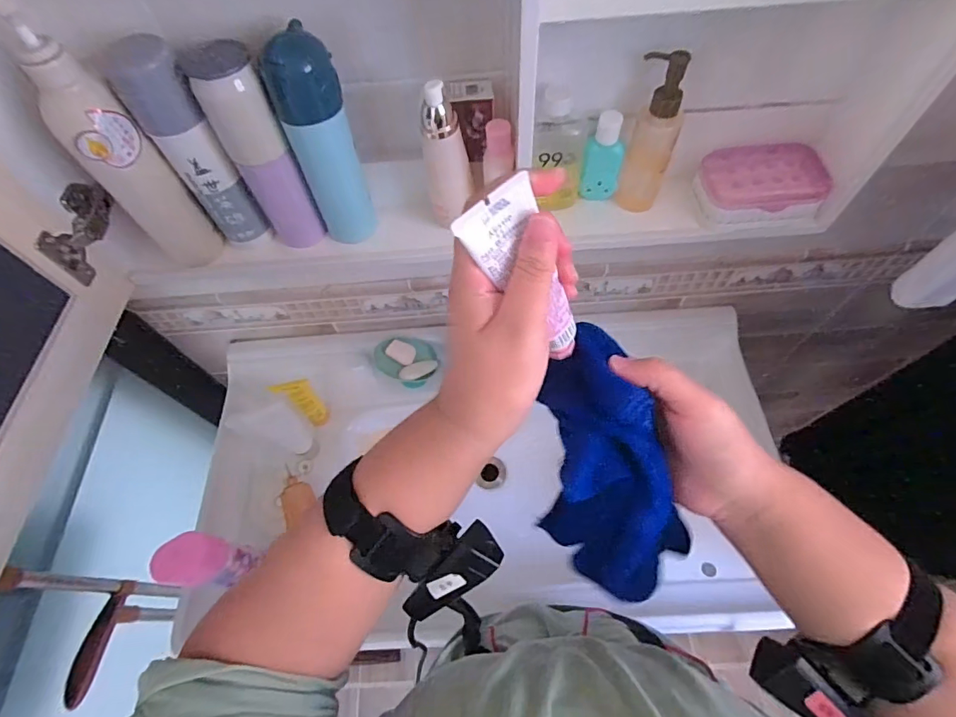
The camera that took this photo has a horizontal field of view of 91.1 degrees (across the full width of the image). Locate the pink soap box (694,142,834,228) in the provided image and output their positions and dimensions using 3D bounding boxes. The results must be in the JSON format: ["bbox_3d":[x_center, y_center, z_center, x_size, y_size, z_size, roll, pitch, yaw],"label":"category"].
[{"bbox_3d":[0.301,-0.187,0.500,0.124,0.046,0.072,-4,61,1],"label":"pink soap box"}]

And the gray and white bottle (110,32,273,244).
[{"bbox_3d":[-0.258,-0.186,0.438,0.050,0.186,0.040,-36,65,-16],"label":"gray and white bottle"}]

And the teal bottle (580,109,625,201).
[{"bbox_3d":[0.130,-0.212,0.491,0.041,0.095,0.025,-4,52,1],"label":"teal bottle"}]

